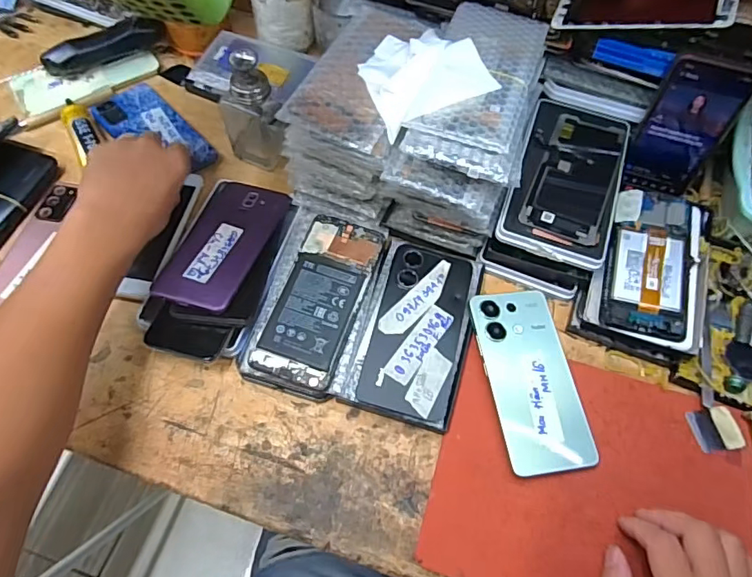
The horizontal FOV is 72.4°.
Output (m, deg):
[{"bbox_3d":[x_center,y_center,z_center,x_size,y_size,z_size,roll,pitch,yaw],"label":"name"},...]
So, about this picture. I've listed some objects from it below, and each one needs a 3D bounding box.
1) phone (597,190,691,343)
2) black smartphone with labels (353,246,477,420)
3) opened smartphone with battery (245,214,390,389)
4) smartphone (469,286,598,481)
[{"bbox_3d":[0.260,-0.026,0.488,0.072,0.009,0.152,12,65,15],"label":"phone"},{"bbox_3d":[0.038,0.033,0.455,0.075,0.013,0.155,13,62,5],"label":"black smartphone with labels"},{"bbox_3d":[-0.050,0.006,0.463,0.071,0.013,0.162,18,63,7],"label":"opened smartphone with battery"},{"bbox_3d":[0.135,0.077,0.449,0.076,0.014,0.158,-7,62,-6],"label":"smartphone"}]

